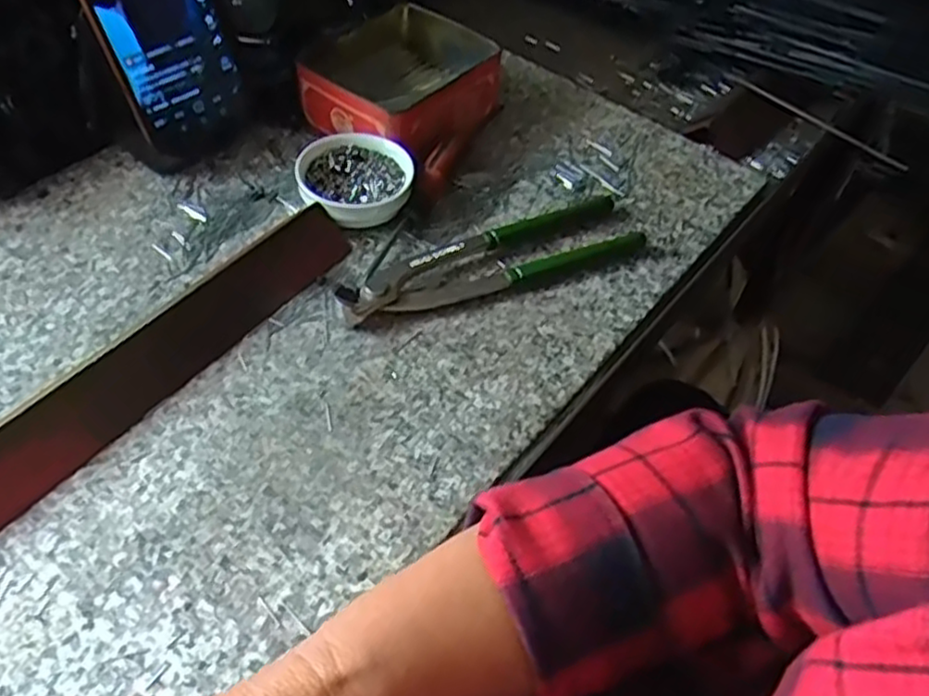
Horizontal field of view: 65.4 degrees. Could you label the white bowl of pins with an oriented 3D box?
[{"bbox_3d":[-0.069,-0.106,0.458,0.070,0.029,0.068,3,51,-3],"label":"white bowl of pins"}]

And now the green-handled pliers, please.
[{"bbox_3d":[0.018,-0.055,0.434,0.195,0.016,0.053,-20,55,-20],"label":"green-handled pliers"}]

